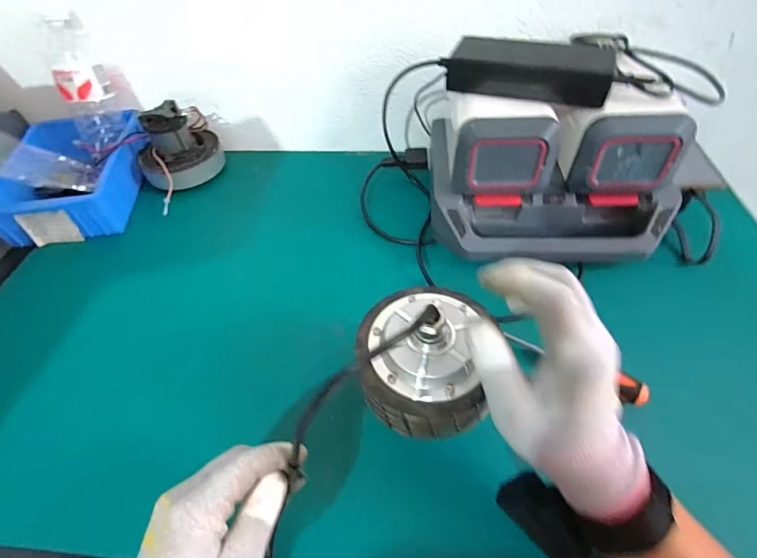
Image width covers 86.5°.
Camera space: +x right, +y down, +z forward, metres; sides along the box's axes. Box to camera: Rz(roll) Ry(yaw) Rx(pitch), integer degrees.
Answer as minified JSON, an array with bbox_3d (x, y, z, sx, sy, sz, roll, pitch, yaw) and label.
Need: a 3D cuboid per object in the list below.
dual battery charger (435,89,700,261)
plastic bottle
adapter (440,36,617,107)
[{"bbox_3d":[0.203,-0.118,0.475,0.276,0.160,0.132,0,49,5],"label":"dual battery charger"},{"bbox_3d":[-0.450,-0.290,0.614,0.071,0.198,0.069,-7,19,-2],"label":"plastic bottle"},{"bbox_3d":[0.166,-0.232,0.449,0.173,0.041,0.061,17,53,18],"label":"adapter"}]

